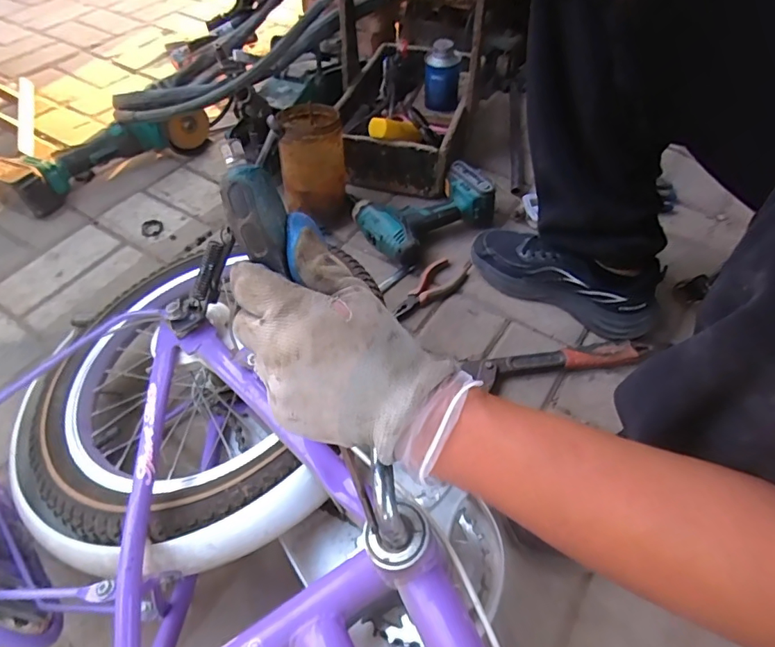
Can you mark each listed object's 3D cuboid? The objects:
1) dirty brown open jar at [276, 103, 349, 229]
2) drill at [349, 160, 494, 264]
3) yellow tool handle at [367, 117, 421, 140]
[{"bbox_3d":[-0.119,-0.253,0.779,0.097,0.166,0.109,-8,54,-7],"label":"dirty brown open jar"},{"bbox_3d":[0.055,-0.189,0.788,0.202,0.078,0.144,-31,60,-22],"label":"drill"},{"bbox_3d":[0.011,-0.320,0.790,0.087,0.027,0.035,-3,52,-21],"label":"yellow tool handle"}]

